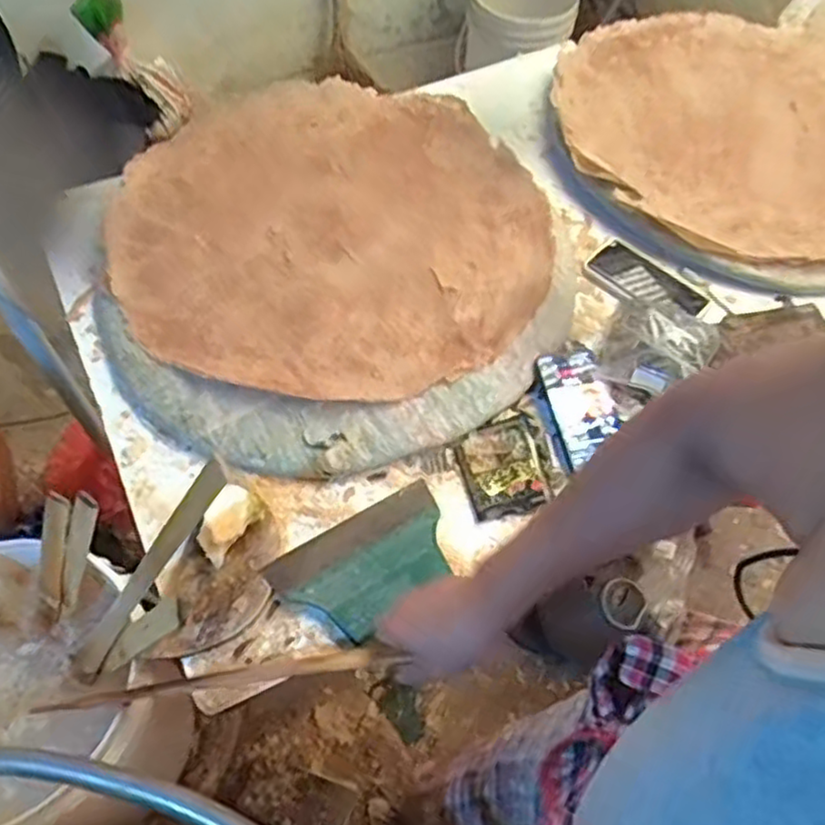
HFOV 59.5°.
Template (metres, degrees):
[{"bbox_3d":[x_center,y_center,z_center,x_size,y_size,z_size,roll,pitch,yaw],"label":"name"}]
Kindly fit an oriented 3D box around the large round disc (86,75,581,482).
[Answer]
[{"bbox_3d":[-0.097,-0.226,0.980,0.608,0.030,0.659,1,56,0],"label":"large round disc"}]

